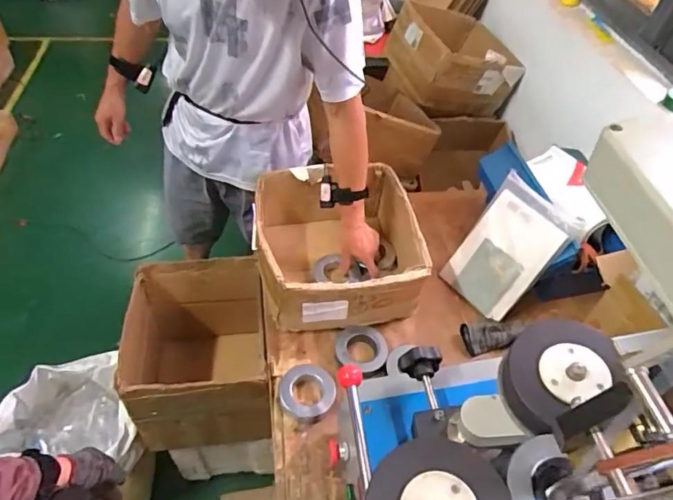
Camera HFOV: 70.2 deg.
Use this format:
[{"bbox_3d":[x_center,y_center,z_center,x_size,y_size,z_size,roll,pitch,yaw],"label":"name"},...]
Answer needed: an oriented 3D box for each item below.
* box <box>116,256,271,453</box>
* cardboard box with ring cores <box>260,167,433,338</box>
[{"bbox_3d":[-0.329,0.272,1.161,0.305,0.375,0.348,-5,50,-10],"label":"box"},{"bbox_3d":[-0.003,-0.005,1.065,0.335,0.188,0.337,-5,50,-11],"label":"cardboard box with ring cores"}]

